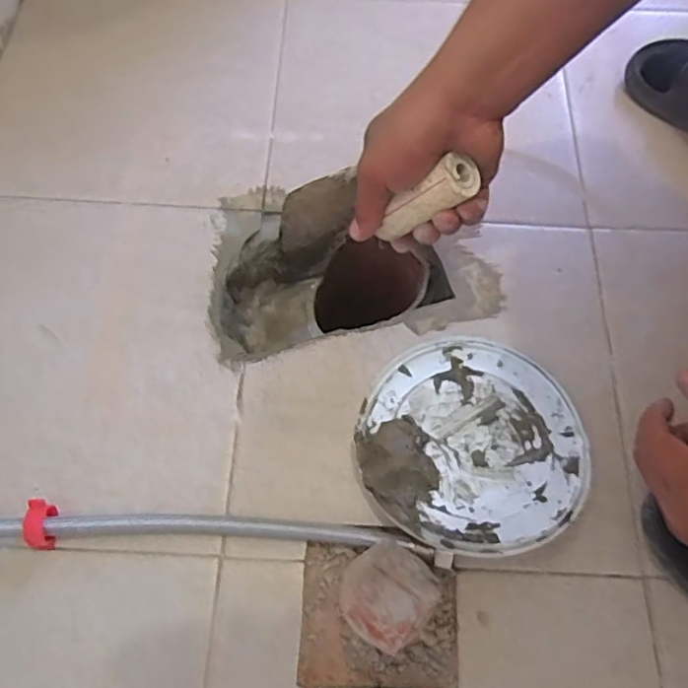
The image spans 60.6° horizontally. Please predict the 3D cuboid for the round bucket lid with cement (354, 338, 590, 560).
[{"bbox_3d":[0.094,0.070,0.437,0.170,0.031,0.158,1,65,-2],"label":"round bucket lid with cement"}]

